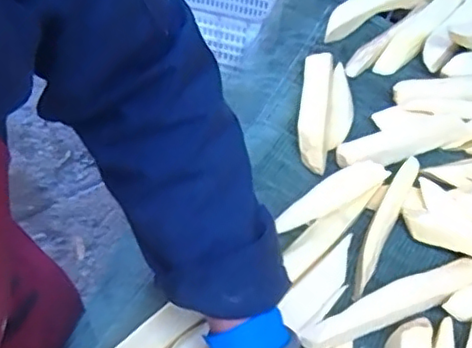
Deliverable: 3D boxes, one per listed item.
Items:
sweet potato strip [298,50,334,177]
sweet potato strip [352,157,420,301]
[{"bbox_3d":[0.087,-0.073,0.697,0.034,0.025,0.159,8,53,4],"label":"sweet potato strip"},{"bbox_3d":[0.146,0.049,0.623,0.021,0.029,0.162,24,55,16],"label":"sweet potato strip"}]

